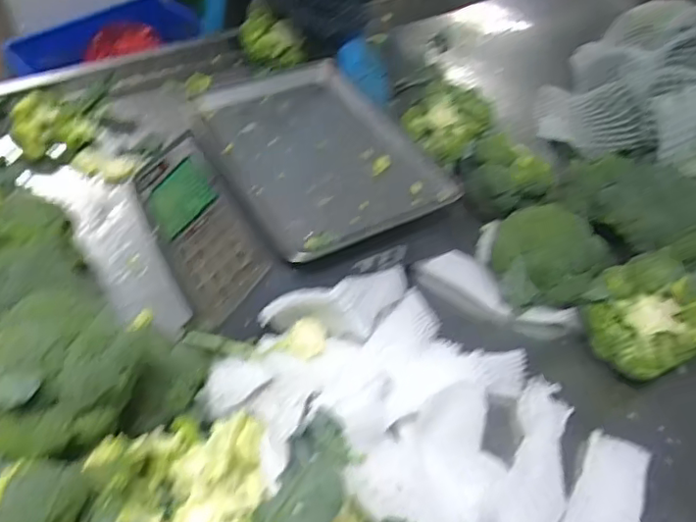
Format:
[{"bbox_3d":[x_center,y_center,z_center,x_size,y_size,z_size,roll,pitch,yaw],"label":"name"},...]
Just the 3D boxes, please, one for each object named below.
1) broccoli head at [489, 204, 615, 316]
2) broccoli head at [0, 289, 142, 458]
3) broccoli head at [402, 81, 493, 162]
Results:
[{"bbox_3d":[0.250,-0.006,0.713,0.139,0.089,0.105,12,51,4],"label":"broccoli head"},{"bbox_3d":[-0.228,0.085,0.460,0.109,0.091,0.100,3,51,-3],"label":"broccoli head"},{"bbox_3d":[0.141,-0.200,0.841,0.123,0.066,0.101,25,53,15],"label":"broccoli head"}]

